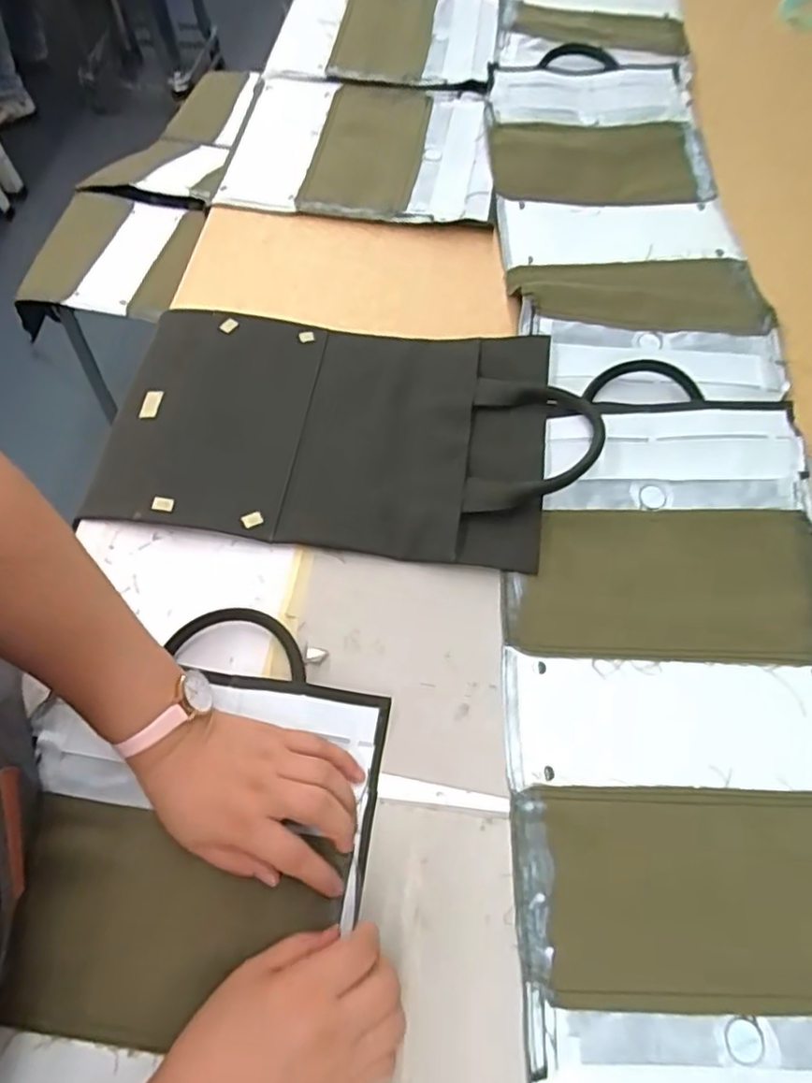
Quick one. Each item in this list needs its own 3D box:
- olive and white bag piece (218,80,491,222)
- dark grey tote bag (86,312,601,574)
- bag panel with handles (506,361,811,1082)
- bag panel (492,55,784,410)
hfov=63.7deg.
[{"bbox_3d":[-0.052,-0.452,0.765,0.296,0.040,0.246,7,62,3],"label":"olive and white bag piece"},{"bbox_3d":[-0.048,-0.098,0.558,0.393,0.024,0.221,6,62,3],"label":"dark grey tote bag"},{"bbox_3d":[0.195,0.130,0.441,0.237,0.035,0.544,3,62,1],"label":"bag panel with handles"},{"bbox_3d":[0.223,-0.357,0.697,0.246,0.044,0.528,0,64,-3],"label":"bag panel"}]

